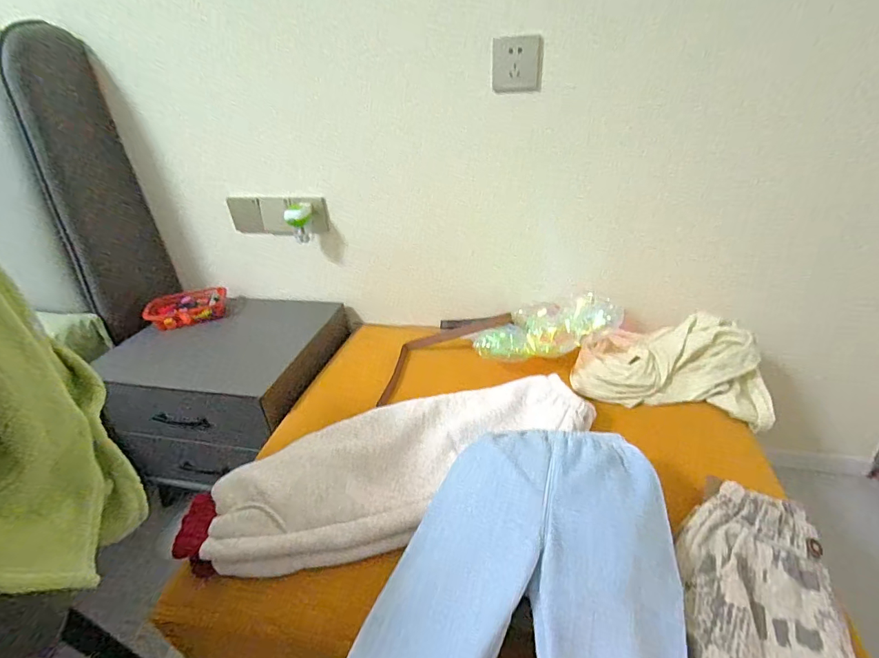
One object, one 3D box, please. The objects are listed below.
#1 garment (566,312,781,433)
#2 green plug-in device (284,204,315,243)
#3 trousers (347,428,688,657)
[{"bbox_3d":[0.438,0.063,0.818,0.336,0.122,0.184,8,33,19],"label":"garment"},{"bbox_3d":[-0.324,-0.245,1.008,0.065,0.082,0.072,-11,32,-11],"label":"green plug-in device"},{"bbox_3d":[0.077,0.289,0.428,0.326,0.118,0.435,3,32,11],"label":"trousers"}]

